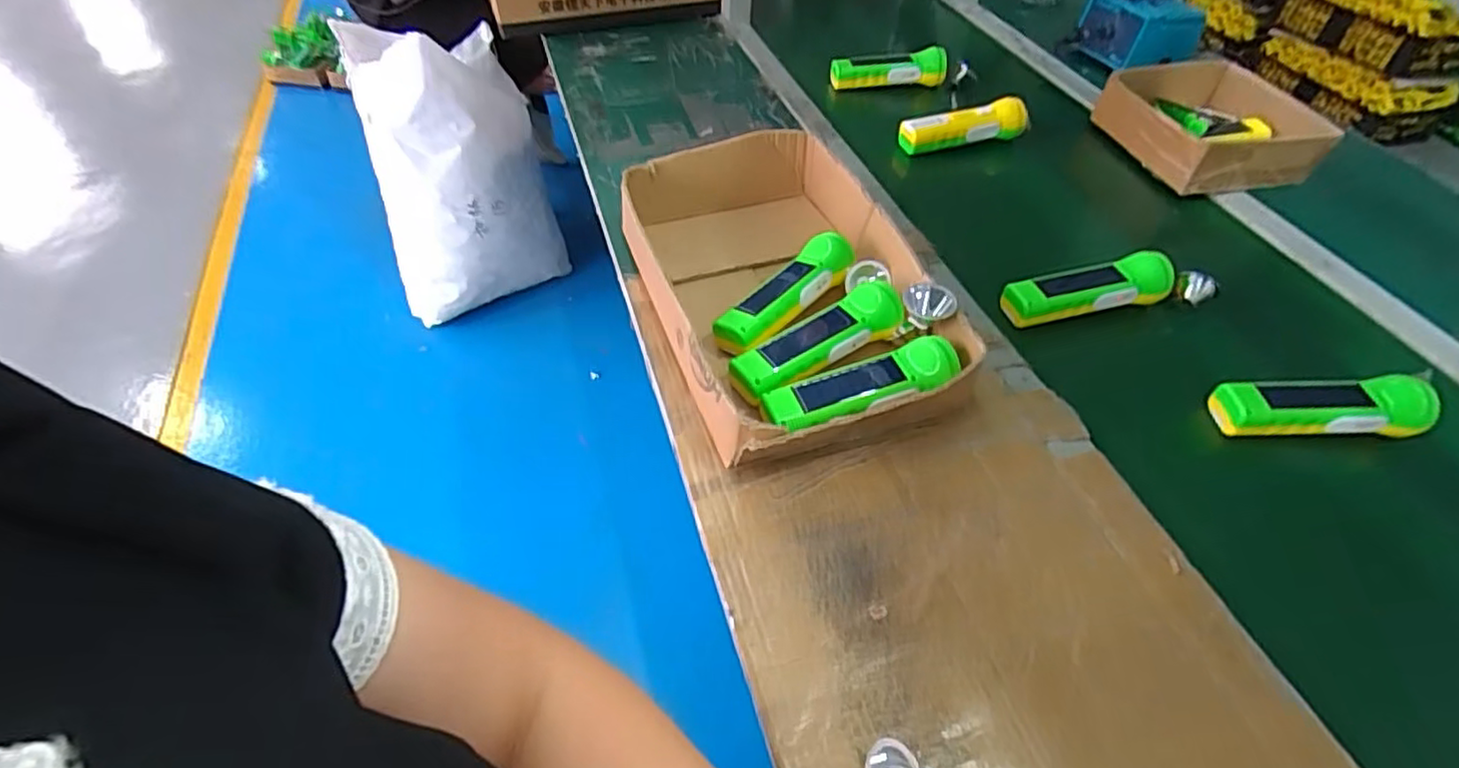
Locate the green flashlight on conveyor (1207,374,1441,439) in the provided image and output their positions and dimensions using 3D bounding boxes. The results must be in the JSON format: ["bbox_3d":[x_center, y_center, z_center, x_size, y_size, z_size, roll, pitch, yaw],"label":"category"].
[{"bbox_3d":[0.512,0.018,0.591,0.168,0.046,0.053,2,48,0],"label":"green flashlight on conveyor"}]

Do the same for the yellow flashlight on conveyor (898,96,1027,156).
[{"bbox_3d":[0.319,-0.344,0.902,0.199,0.045,0.040,-13,49,-14],"label":"yellow flashlight on conveyor"}]

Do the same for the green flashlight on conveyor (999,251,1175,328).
[{"bbox_3d":[0.358,-0.097,0.680,0.169,0.043,0.045,-8,48,-9],"label":"green flashlight on conveyor"}]

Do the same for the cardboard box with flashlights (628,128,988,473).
[{"bbox_3d":[0.050,-0.099,0.647,0.241,0.077,0.377,-16,50,-16],"label":"cardboard box with flashlights"}]

